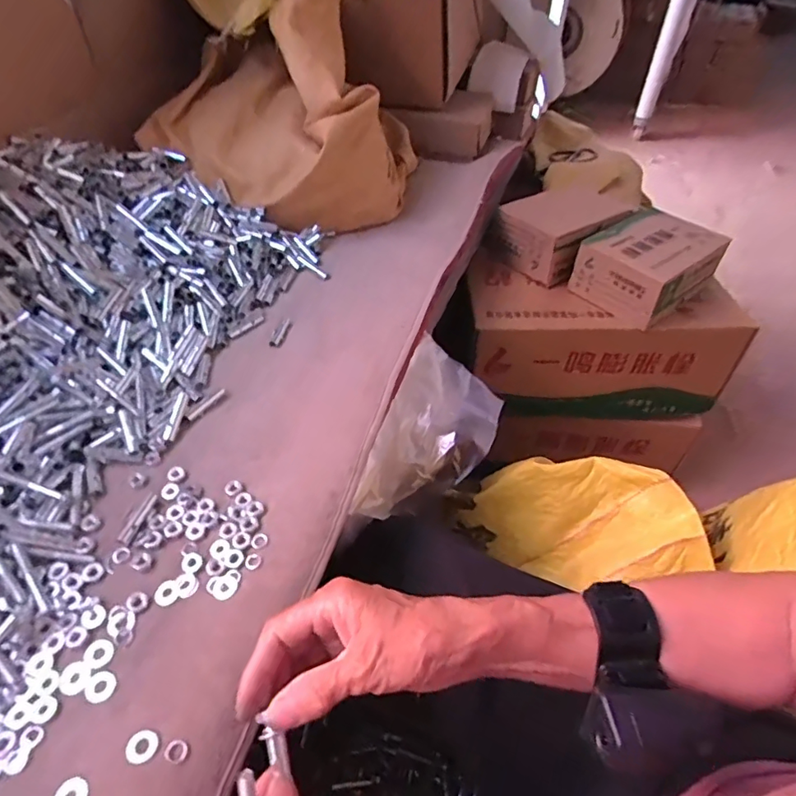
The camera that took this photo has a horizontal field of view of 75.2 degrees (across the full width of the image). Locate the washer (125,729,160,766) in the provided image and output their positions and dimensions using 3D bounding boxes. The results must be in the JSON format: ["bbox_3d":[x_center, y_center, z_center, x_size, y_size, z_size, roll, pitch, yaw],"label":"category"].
[{"bbox_3d":[-0.150,0.204,0.302,0.017,0.004,0.017,0,47,0],"label":"washer"}]

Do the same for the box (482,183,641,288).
[{"bbox_3d":[0.254,-0.265,0.817,0.191,0.082,0.144,-34,59,-30],"label":"box"}]

